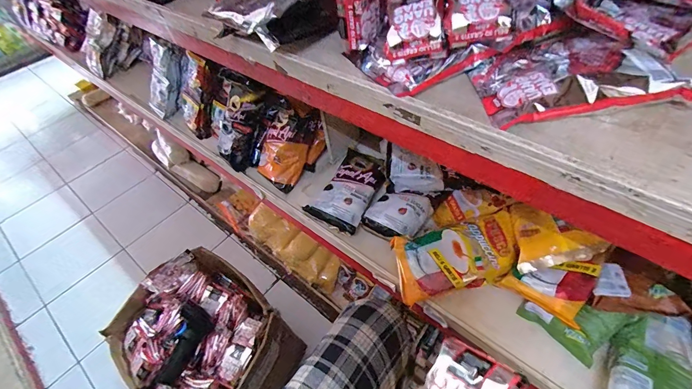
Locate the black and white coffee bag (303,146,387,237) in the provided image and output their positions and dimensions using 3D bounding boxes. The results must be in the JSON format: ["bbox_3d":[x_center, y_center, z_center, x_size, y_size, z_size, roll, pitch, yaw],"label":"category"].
[{"bbox_3d":[0.009,-0.019,0.765,0.116,0.039,0.200,20,54,21],"label":"black and white coffee bag"}]

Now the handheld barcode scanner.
[{"bbox_3d":[-0.354,0.334,0.770,0.071,0.054,0.169,19,78,21],"label":"handheld barcode scanner"}]

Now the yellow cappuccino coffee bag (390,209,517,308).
[{"bbox_3d":[0.209,0.111,0.635,0.237,0.050,0.120,-14,73,1],"label":"yellow cappuccino coffee bag"}]

